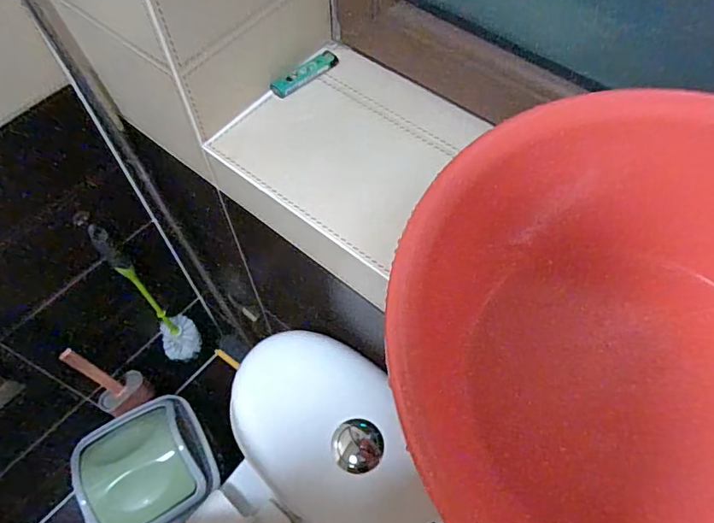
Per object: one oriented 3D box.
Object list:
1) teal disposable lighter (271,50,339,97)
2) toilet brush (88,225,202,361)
[{"bbox_3d":[-0.053,-0.200,0.553,0.082,0.011,0.019,-38,67,-20],"label":"teal disposable lighter"},{"bbox_3d":[-0.378,0.073,0.970,0.077,0.365,0.103,-31,64,-17],"label":"toilet brush"}]

